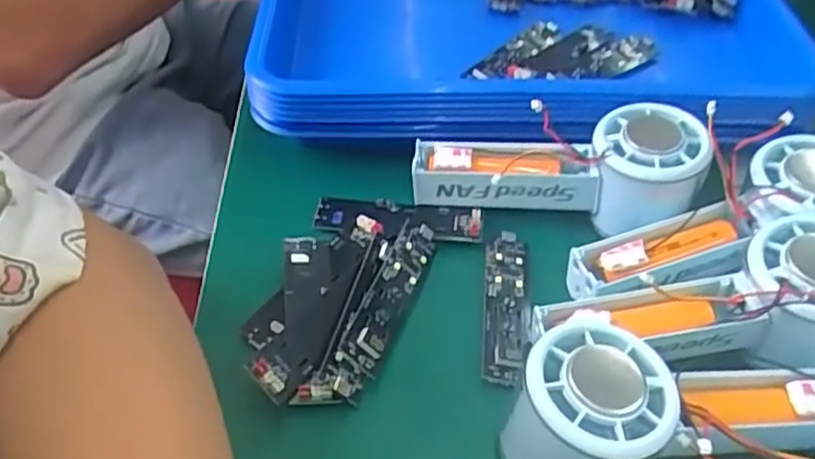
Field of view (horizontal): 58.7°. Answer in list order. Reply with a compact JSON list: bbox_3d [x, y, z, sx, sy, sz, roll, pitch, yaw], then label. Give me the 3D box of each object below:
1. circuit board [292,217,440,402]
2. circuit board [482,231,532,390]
[{"bbox_3d":[-0.012,0.036,0.343,0.025,0.013,0.111,21,50,16],"label":"circuit board"},{"bbox_3d":[0.049,0.036,0.358,0.022,0.012,0.091,6,48,3],"label":"circuit board"}]

